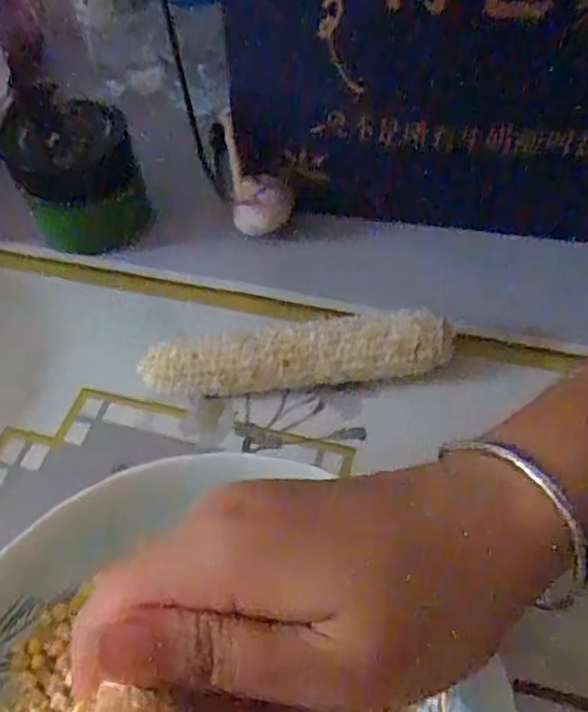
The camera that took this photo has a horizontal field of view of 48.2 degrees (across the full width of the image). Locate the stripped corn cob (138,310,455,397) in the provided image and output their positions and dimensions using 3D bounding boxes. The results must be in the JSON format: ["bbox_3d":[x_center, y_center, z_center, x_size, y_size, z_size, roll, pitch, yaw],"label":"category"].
[{"bbox_3d":[0.002,0.003,0.333,0.152,0.032,0.025,-7,52,-3],"label":"stripped corn cob"}]

